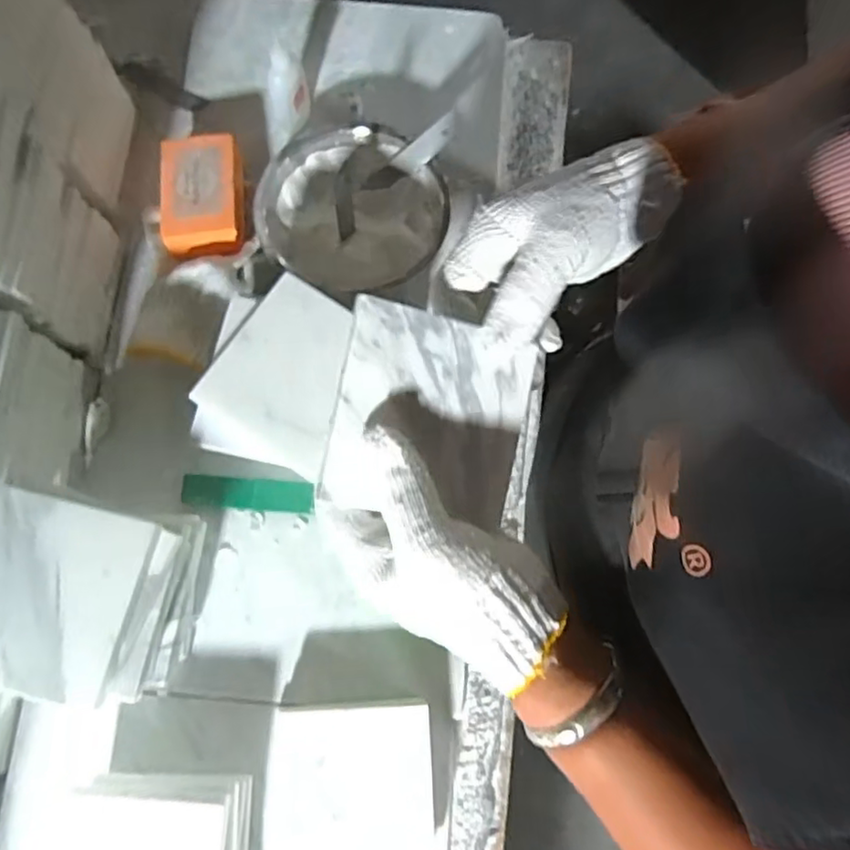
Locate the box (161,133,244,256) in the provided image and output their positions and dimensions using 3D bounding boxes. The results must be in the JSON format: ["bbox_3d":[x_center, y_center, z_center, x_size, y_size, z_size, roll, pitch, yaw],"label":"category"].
[{"bbox_3d":[-0.177,-0.185,0.508,0.060,0.025,0.096,-4,74,-3],"label":"box"}]

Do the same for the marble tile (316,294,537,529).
[{"bbox_3d":[0.005,-0.005,0.318,0.099,0.005,0.096,11,92,-23],"label":"marble tile"}]

